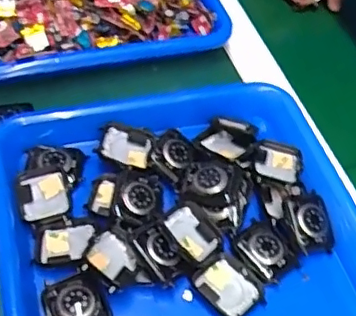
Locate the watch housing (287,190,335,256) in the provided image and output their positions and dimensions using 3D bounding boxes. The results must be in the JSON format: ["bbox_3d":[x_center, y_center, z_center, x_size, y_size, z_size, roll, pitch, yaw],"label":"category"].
[{"bbox_3d":[0.098,0.048,0.411,0.036,0.010,0.045,-5,72,-23],"label":"watch housing"}]

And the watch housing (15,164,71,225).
[{"bbox_3d":[-0.100,0.026,0.413,0.035,0.008,0.042,-11,54,-14],"label":"watch housing"}]

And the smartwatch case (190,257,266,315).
[{"bbox_3d":[0.034,0.088,0.378,0.033,0.009,0.042,-34,62,-28],"label":"smartwatch case"}]

